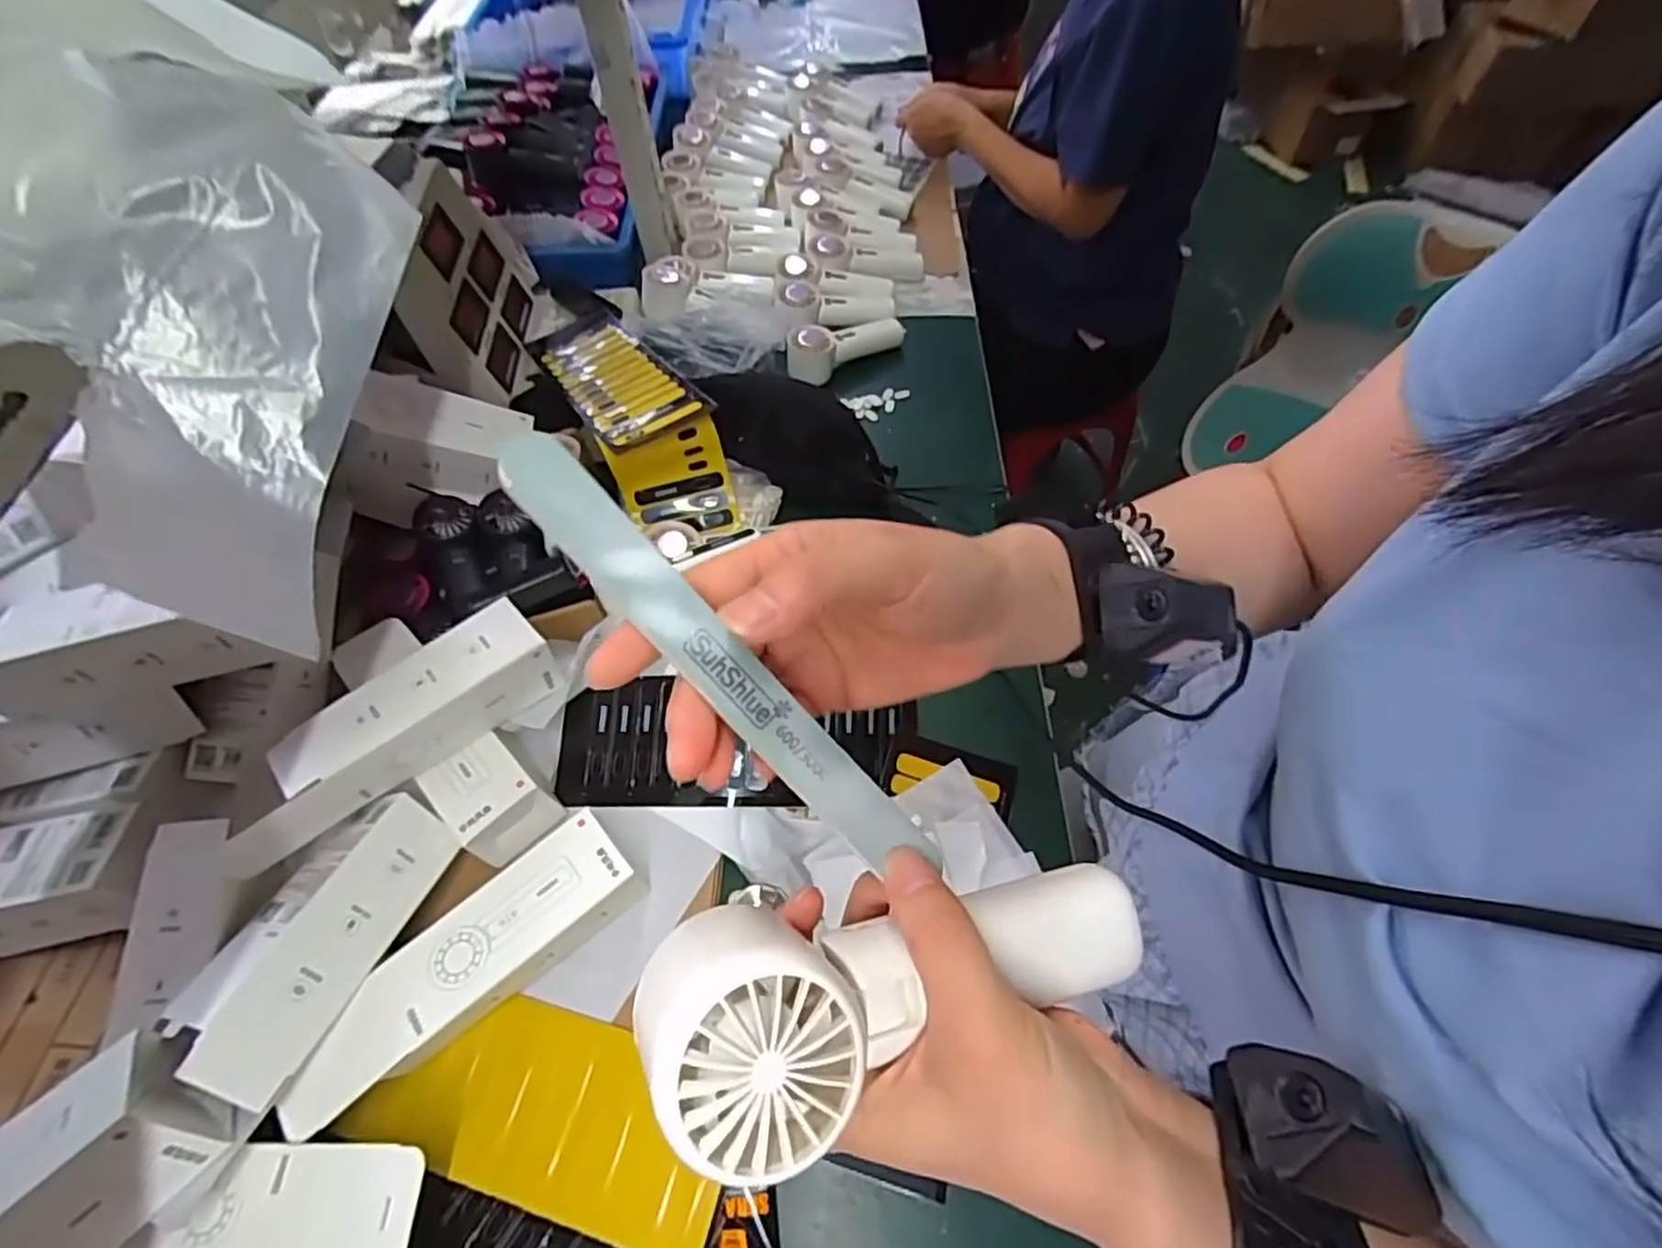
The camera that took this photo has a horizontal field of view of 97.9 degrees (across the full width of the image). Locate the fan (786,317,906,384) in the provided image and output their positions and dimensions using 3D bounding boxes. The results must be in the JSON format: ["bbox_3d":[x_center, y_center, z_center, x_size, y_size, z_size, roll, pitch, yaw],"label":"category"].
[{"bbox_3d":[0.017,-0.357,0.908,0.168,0.050,0.060,-32,62,-17],"label":"fan"}]

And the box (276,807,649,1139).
[{"bbox_3d":[-0.248,0.235,0.503,0.238,0.056,0.072,-36,63,-19],"label":"box"}]

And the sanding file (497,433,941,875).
[{"bbox_3d":[-0.031,0.012,0.210,0.162,0.005,0.020,47,66,-9],"label":"sanding file"}]

